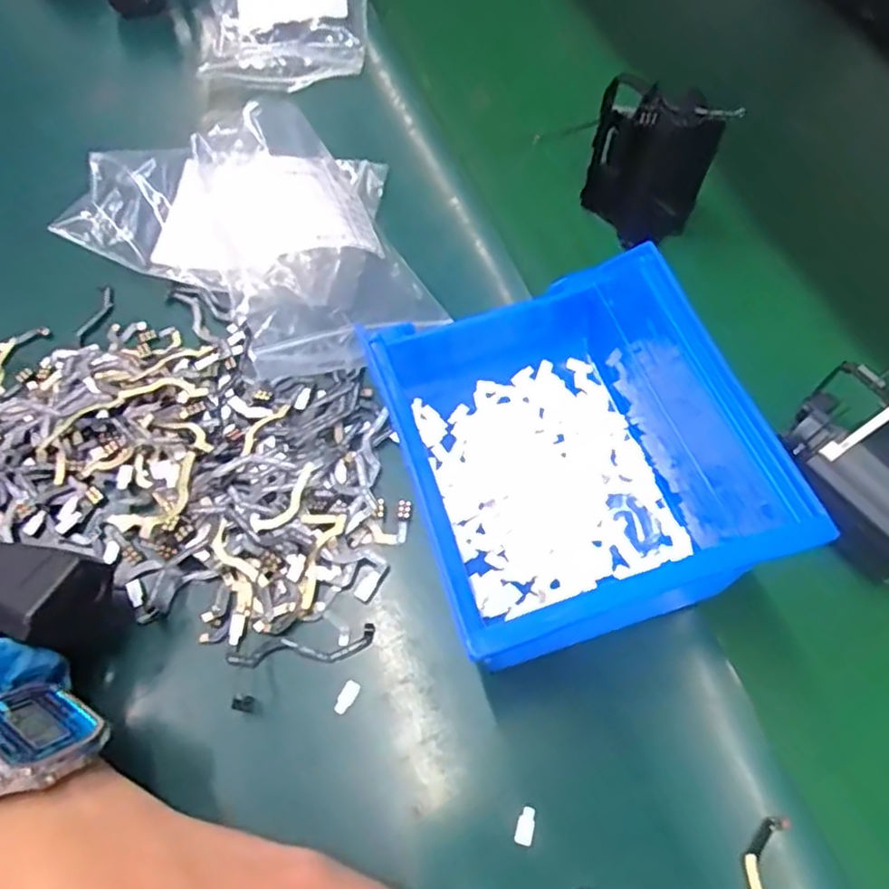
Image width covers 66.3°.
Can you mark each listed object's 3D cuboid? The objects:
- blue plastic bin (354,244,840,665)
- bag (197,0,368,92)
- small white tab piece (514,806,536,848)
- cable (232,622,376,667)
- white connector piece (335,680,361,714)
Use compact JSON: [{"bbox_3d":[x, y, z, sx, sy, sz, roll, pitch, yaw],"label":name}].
[{"bbox_3d":[0.050,-0.002,0.246,0.126,0.071,0.137,-16,62,-8],"label":"blue plastic bin"},{"bbox_3d":[-0.101,-0.286,0.444,0.100,0.024,0.140,-2,61,0],"label":"bag"},{"bbox_3d":[0.026,0.122,0.217,0.005,0.004,0.011,13,62,8],"label":"small white tab piece"},{"bbox_3d":[-0.052,0.076,0.249,0.054,0.004,0.011,-9,61,-4],"label":"cable"},{"bbox_3d":[-0.034,0.089,0.239,0.005,0.004,0.011,26,65,14],"label":"white connector piece"}]

